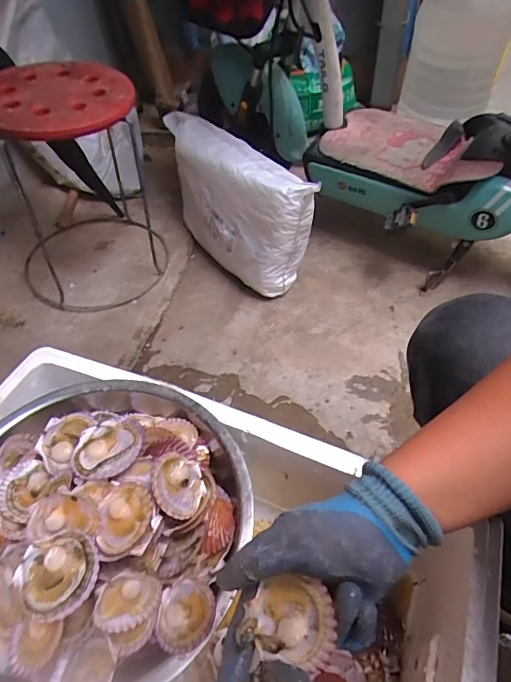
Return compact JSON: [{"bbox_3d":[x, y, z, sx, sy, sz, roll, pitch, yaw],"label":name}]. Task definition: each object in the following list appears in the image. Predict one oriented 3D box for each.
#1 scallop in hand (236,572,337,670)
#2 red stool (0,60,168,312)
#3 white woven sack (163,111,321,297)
[{"bbox_3d":[0.026,0.199,0.321,0.063,0.020,0.050,-6,57,26],"label":"scallop in hand"},{"bbox_3d":[-0.438,-0.361,1.074,0.376,0.467,0.381,-25,53,-16],"label":"red stool"},{"bbox_3d":[-0.079,-0.360,1.183,0.149,0.278,0.531,-33,56,-22],"label":"white woven sack"}]

